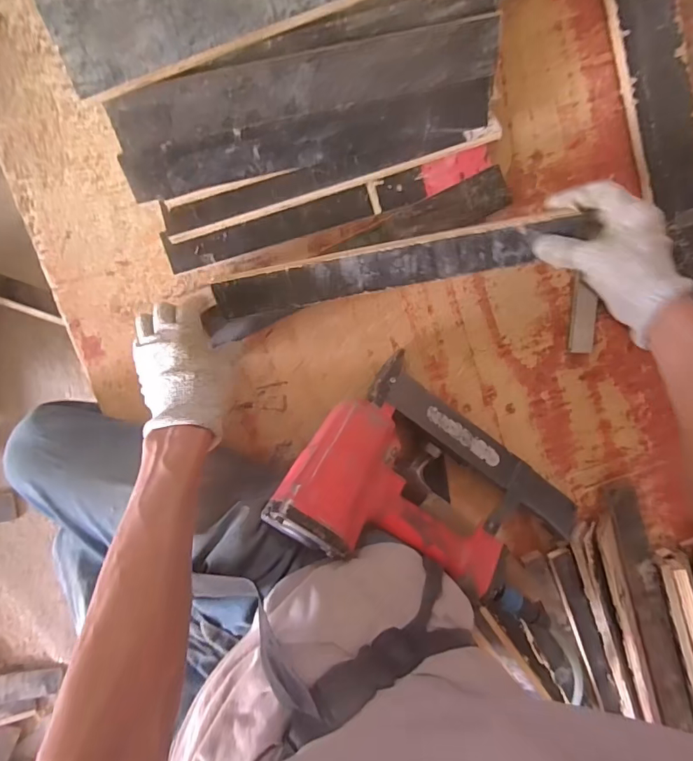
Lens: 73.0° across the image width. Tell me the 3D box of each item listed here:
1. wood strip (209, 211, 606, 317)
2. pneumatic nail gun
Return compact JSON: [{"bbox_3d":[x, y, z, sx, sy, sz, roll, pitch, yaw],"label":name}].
[{"bbox_3d":[0.051,-0.116,0.481,0.375,0.013,0.050,-10,130,6],"label":"wood strip"},{"bbox_3d":[0.086,0.138,0.522,0.301,0.071,0.226,41,61,-11],"label":"pneumatic nail gun"}]

